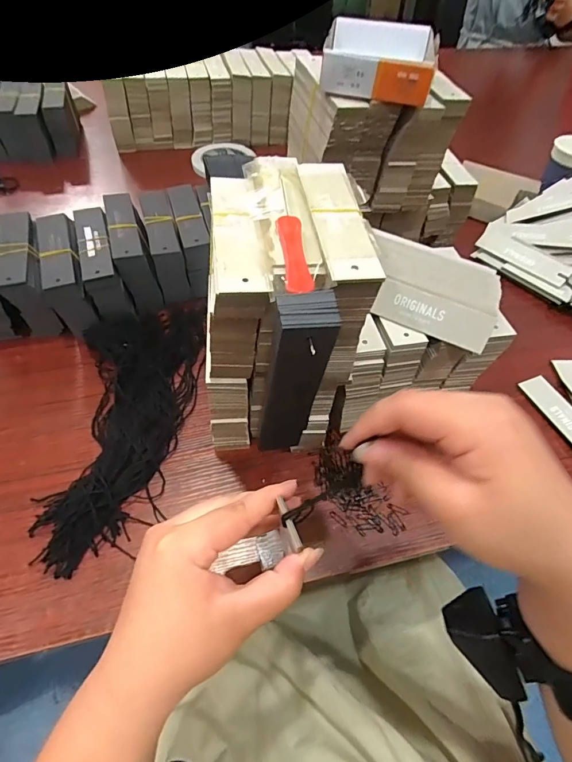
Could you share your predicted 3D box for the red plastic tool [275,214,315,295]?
[{"bbox_3d":[0.005,-0.076,0.248,0.015,0.006,0.065,-4,54,-6],"label":"red plastic tool"}]

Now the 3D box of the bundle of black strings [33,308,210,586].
[{"bbox_3d":[-0.153,0.023,0.410,0.117,0.030,0.293,1,53,-3],"label":"bundle of black strings"}]

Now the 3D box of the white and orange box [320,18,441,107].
[{"bbox_3d":[0.087,-0.306,0.399,0.102,0.032,0.109,13,54,5],"label":"white and orange box"}]

